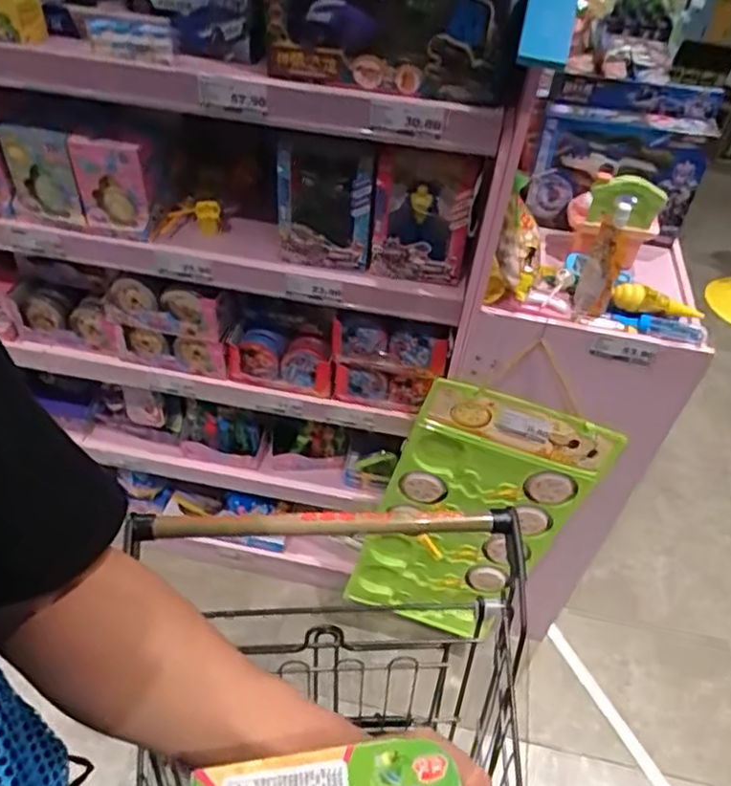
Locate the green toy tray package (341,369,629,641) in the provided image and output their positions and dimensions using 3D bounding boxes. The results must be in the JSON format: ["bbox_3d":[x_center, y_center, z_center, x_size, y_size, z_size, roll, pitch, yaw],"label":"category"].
[{"bbox_3d":[0.186,0.263,1.247,0.320,0.674,0.034,22,41,4],"label":"green toy tray package"}]

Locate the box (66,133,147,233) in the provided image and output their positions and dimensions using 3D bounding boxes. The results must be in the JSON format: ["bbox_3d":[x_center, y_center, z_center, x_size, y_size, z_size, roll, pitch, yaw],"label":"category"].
[{"bbox_3d":[-0.384,-0.311,0.966,0.104,0.133,0.031,9,45,3],"label":"box"}]

